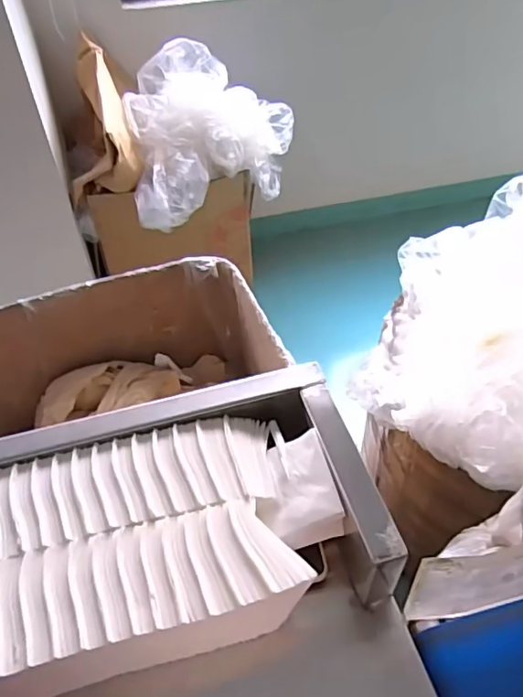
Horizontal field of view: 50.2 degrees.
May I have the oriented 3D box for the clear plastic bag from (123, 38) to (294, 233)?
[{"bbox_3d":[-0.147,-0.609,1.618,0.465,0.321,0.432,0,47,2],"label":"clear plastic bag"}]

